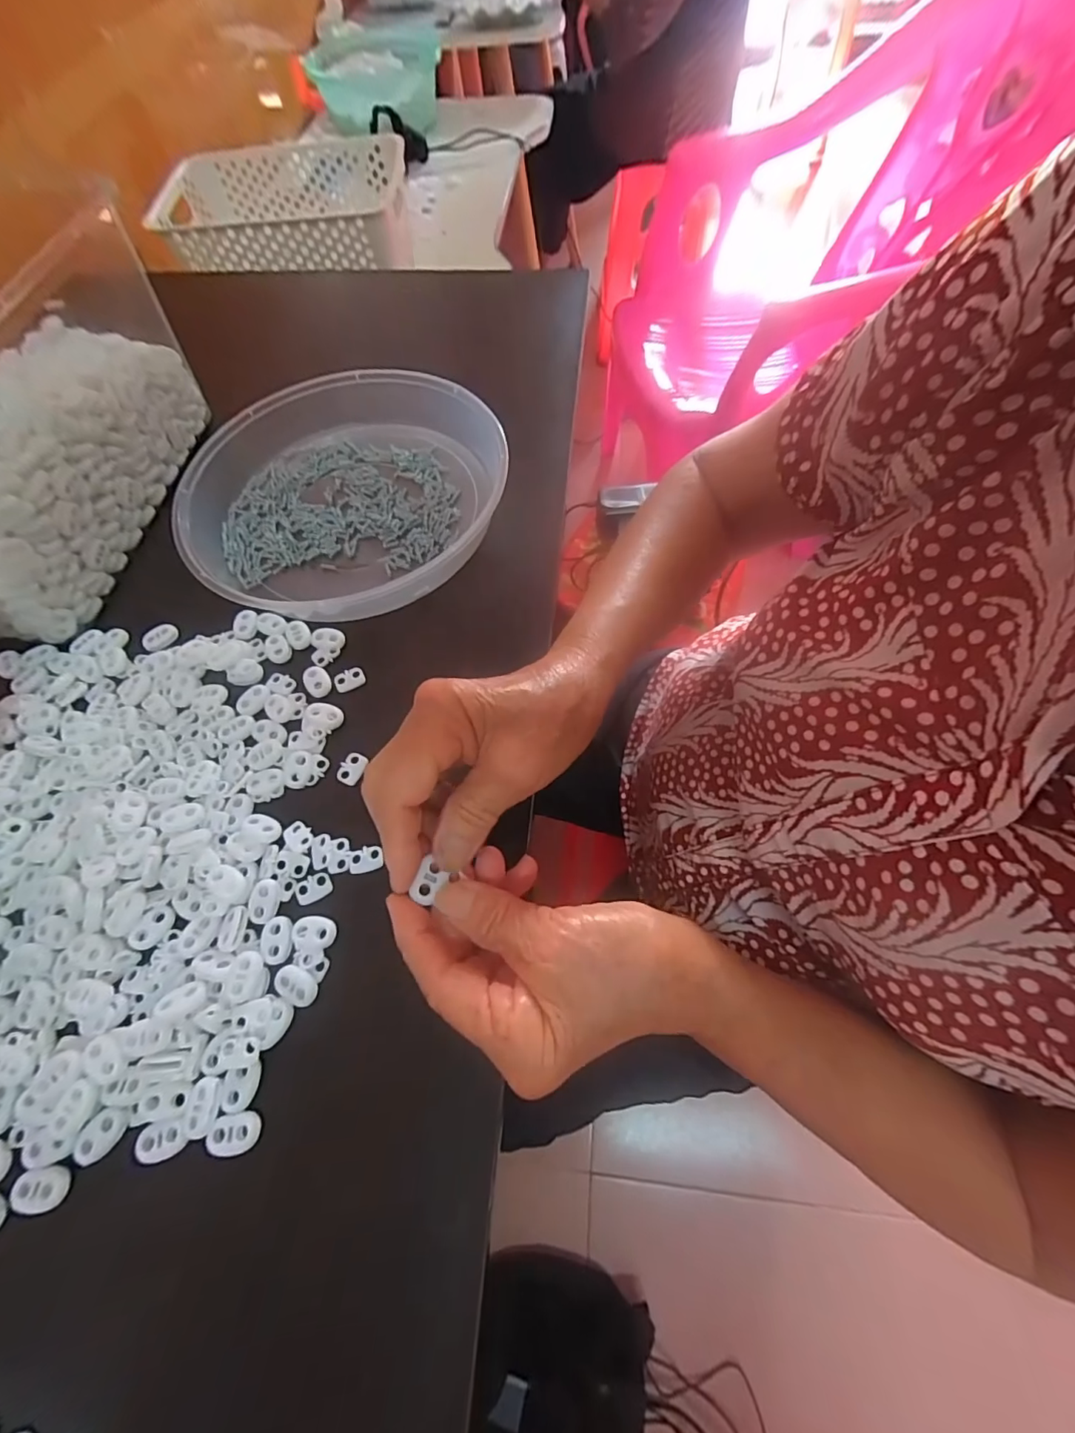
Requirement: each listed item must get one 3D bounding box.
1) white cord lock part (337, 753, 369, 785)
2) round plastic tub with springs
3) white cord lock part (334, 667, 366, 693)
[{"bbox_3d":[-0.111,0.031,0.296,0.015,0.004,0.019,17,67,11],"label":"white cord lock part"},{"bbox_3d":[-0.141,-0.168,0.370,0.231,0.038,0.222,-1,64,3],"label":"round plastic tub with springs"},{"bbox_3d":[-0.122,-0.025,0.322,0.019,0.004,0.014,-25,65,-8],"label":"white cord lock part"}]

